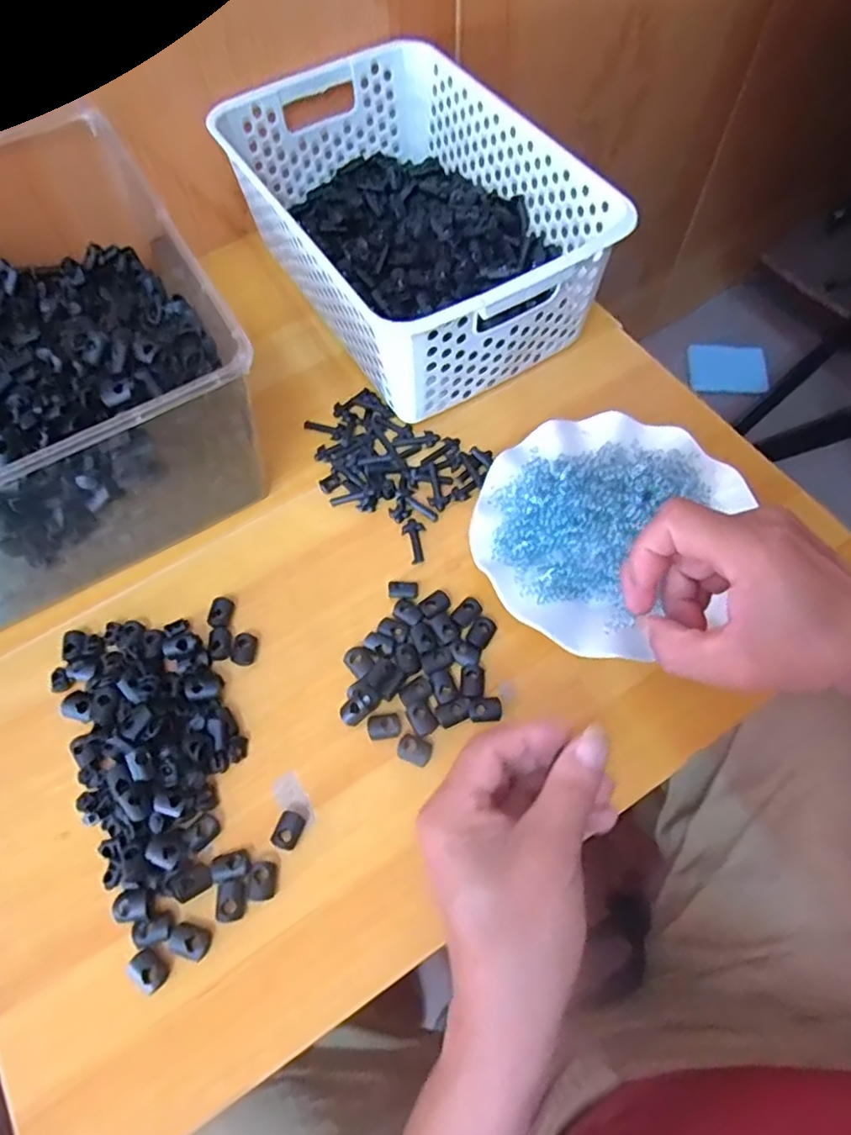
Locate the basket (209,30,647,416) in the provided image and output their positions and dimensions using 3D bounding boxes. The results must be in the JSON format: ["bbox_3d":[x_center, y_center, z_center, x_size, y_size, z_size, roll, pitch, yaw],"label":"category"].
[{"bbox_3d":[-0.012,-0.271,0.514,0.201,0.113,0.303,-30,66,-12],"label":"basket"}]

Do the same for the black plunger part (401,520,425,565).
[{"bbox_3d":[-0.008,-0.019,0.449,0.016,0.004,0.034,-7,64,-2],"label":"black plunger part"}]

